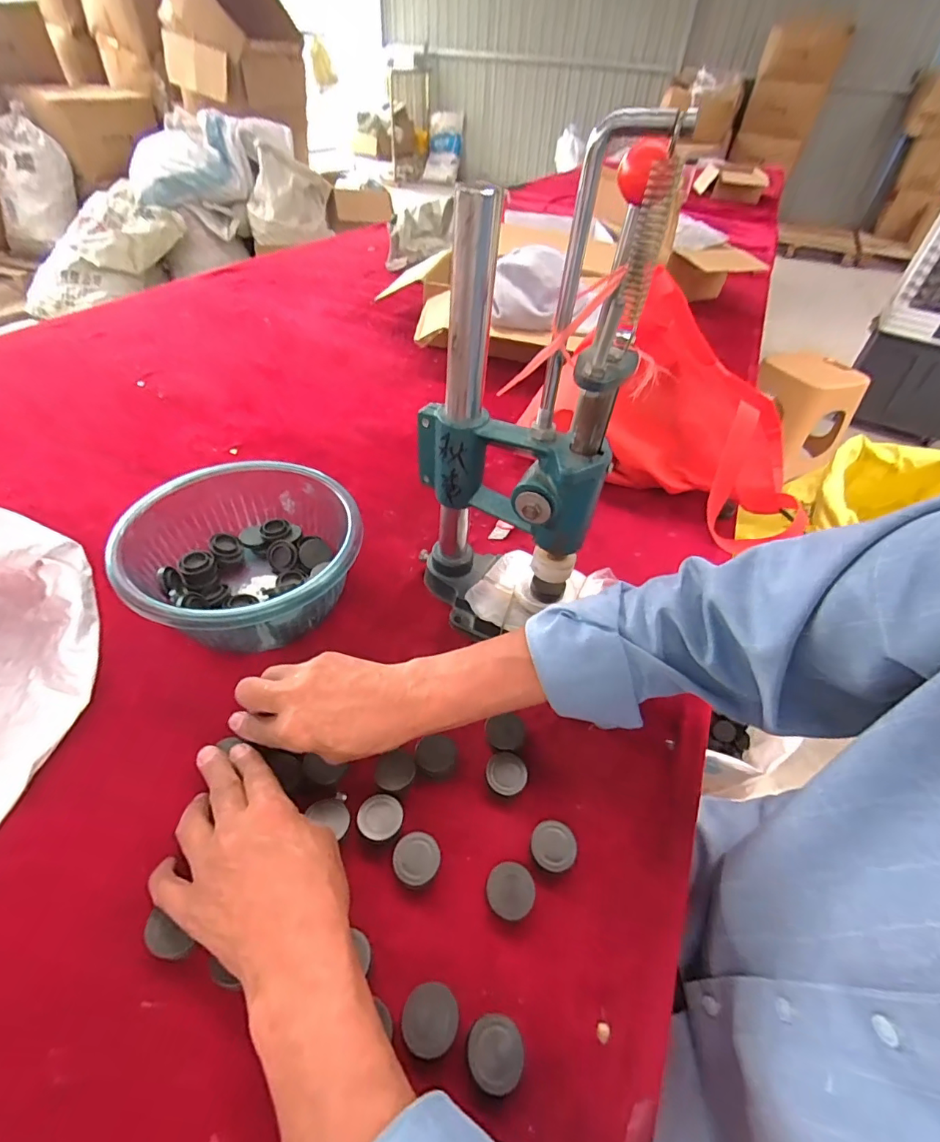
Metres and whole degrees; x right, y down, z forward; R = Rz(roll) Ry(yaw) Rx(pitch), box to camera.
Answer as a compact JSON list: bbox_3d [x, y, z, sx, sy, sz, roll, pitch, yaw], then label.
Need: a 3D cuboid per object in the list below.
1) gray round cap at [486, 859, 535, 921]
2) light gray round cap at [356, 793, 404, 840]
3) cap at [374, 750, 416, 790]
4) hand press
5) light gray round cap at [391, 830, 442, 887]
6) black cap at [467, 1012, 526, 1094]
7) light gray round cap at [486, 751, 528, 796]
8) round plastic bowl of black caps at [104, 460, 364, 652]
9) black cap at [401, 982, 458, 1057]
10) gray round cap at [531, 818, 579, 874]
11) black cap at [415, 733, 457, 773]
[{"bbox_3d":[0.027,0.221,0.333,0.032,0.013,0.032,2,47,-2],"label":"gray round cap"},{"bbox_3d":[-0.066,0.180,0.354,0.031,0.004,0.030,9,47,4],"label":"light gray round cap"},{"bbox_3d":[-0.058,0.155,0.377,0.030,0.005,0.026,-21,52,-22],"label":"cap"},{"bbox_3d":[0.036,-0.097,0.388,0.150,0.385,0.109,0,47,-5],"label":"hand press"},{"bbox_3d":[-0.037,0.202,0.340,0.032,0.004,0.033,2,47,-2],"label":"light gray round cap"},{"bbox_3d":[0.014,0.276,0.277,0.031,0.017,0.031,2,47,-2],"label":"black cap"},{"bbox_3d":[0.029,0.163,0.387,0.032,0.012,0.032,2,47,-2],"label":"light gray round cap"},{"bbox_3d":[-0.216,-0.013,0.479,0.200,0.091,0.199,2,47,-2],"label":"round plastic bowl of black caps"},{"bbox_3d":[-0.023,0.261,0.282,0.031,0.014,0.032,2,47,-2],"label":"black cap"},{"bbox_3d":[0.060,0.202,0.353,0.032,0.014,0.032,2,47,-2],"label":"gray round cap"},{"bbox_3d":[-0.027,0.147,0.389,0.032,0.007,0.027,9,47,4],"label":"black cap"}]

